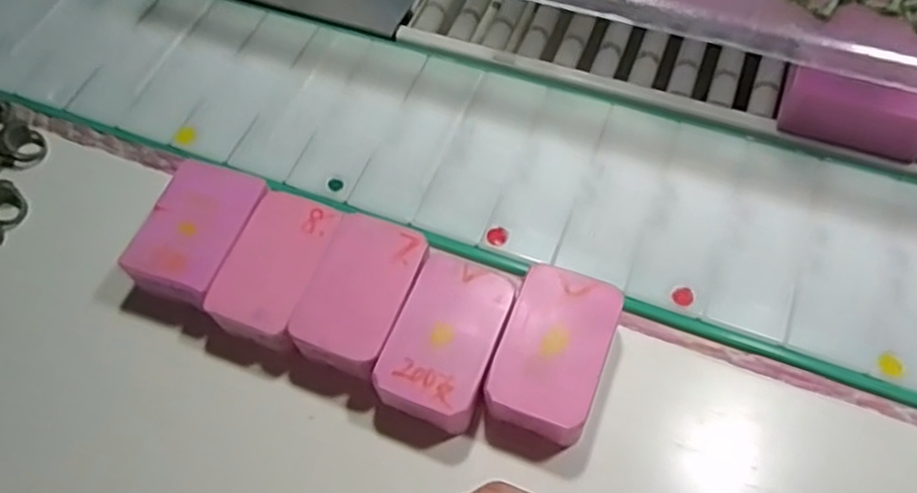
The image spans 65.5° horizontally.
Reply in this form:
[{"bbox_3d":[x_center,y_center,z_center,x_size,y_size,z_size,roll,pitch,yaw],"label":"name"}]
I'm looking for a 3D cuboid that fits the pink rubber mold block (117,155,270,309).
[{"bbox_3d":[-0.131,-0.006,0.360,0.049,0.025,0.070,17,63,12],"label":"pink rubber mold block"}]

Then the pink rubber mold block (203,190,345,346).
[{"bbox_3d":[-0.088,0.012,0.351,0.043,0.022,0.075,16,63,12],"label":"pink rubber mold block"}]

